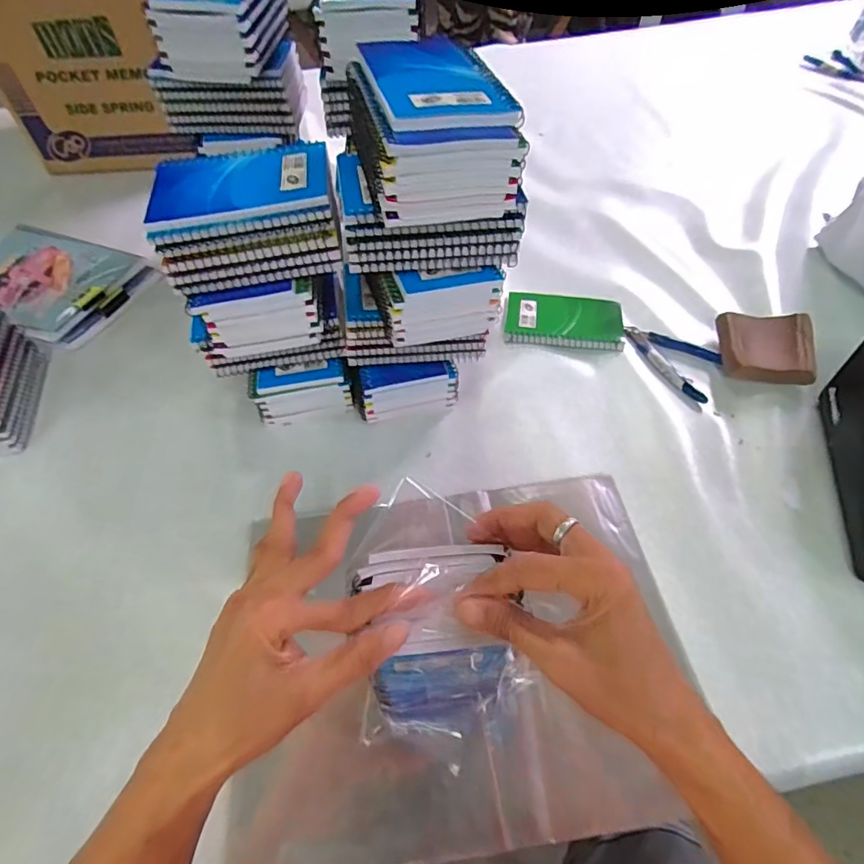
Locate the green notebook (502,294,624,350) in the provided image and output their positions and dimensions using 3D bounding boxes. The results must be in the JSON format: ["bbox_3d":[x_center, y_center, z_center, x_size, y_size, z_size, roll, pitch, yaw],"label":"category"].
[{"bbox_3d":[0.149,-0.127,0.604,0.127,0.008,0.082,5,54,9],"label":"green notebook"}]

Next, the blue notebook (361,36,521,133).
[{"bbox_3d":[0.001,-0.233,0.350,0.084,0.011,0.115,-11,59,-15],"label":"blue notebook"}]

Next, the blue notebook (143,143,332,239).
[{"bbox_3d":[-0.141,-0.183,0.394,0.130,0.010,0.089,-8,53,-4],"label":"blue notebook"}]

